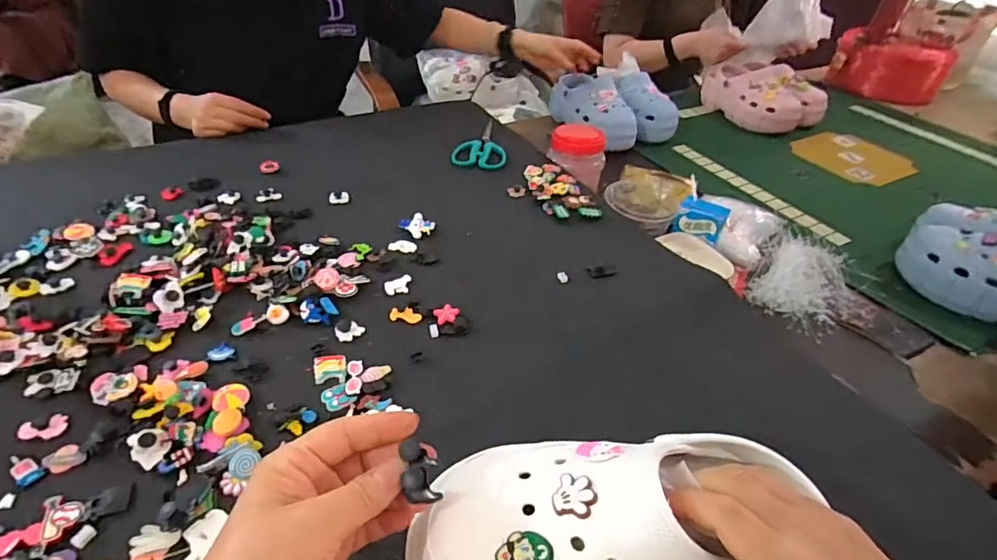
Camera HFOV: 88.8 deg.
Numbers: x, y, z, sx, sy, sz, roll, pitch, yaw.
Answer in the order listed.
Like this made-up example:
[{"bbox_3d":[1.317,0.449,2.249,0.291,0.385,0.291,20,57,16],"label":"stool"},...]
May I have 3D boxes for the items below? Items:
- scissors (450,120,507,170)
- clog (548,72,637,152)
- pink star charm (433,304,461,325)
[{"bbox_3d":[-0.026,-0.225,0.837,0.084,0.007,0.159,6,39,1],"label":"scissors"},{"bbox_3d":[0.211,-0.400,1.170,0.115,0.106,0.255,-7,41,-15],"label":"clog"},{"bbox_3d":[-0.052,0.035,0.518,0.026,0.007,0.023,-5,40,-12],"label":"pink star charm"}]

